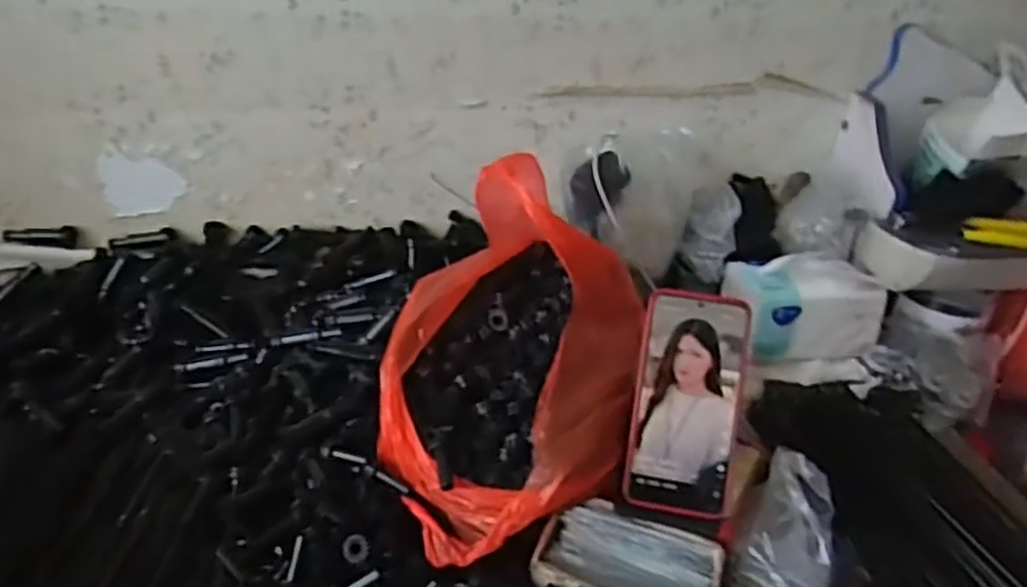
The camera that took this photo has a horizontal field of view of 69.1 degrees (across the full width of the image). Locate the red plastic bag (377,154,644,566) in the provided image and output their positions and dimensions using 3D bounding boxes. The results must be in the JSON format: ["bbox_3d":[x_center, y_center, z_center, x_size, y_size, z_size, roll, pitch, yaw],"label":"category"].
[{"bbox_3d":[-0.004,0.041,0.587,0.203,0.197,0.258,6,28,10],"label":"red plastic bag"}]

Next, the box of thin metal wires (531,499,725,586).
[{"bbox_3d":[0.085,0.202,0.548,0.125,0.032,0.087,11,30,18],"label":"box of thin metal wires"}]

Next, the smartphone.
[{"bbox_3d":[0.132,0.081,0.563,0.080,0.163,0.010,8,-7,5],"label":"smartphone"}]

